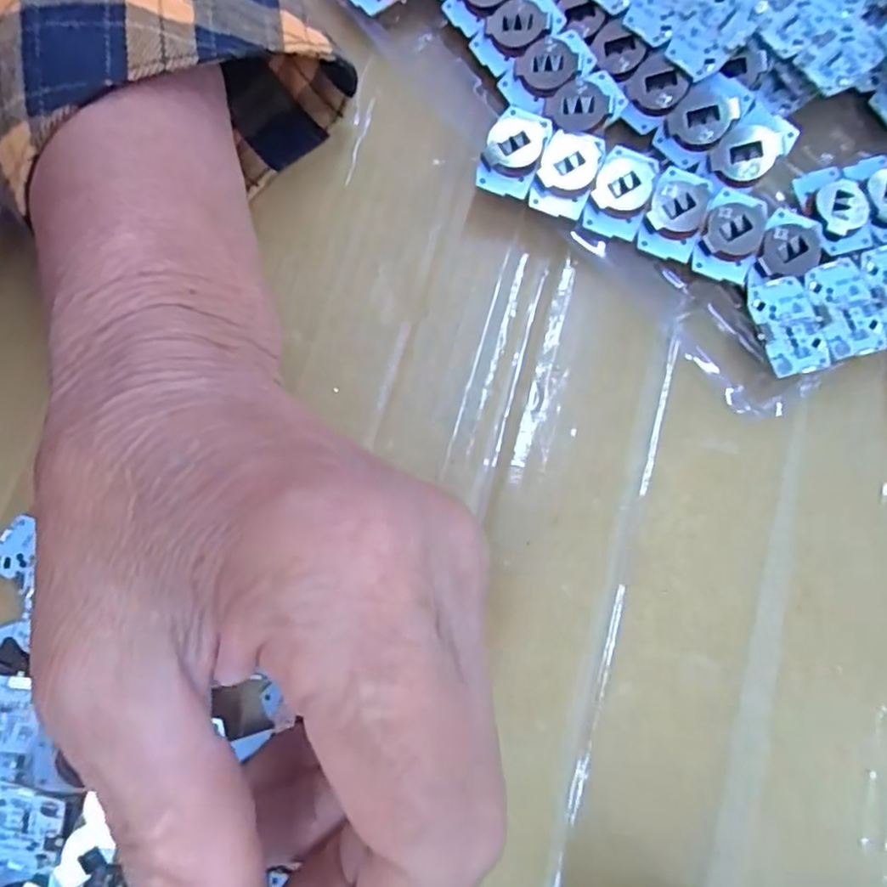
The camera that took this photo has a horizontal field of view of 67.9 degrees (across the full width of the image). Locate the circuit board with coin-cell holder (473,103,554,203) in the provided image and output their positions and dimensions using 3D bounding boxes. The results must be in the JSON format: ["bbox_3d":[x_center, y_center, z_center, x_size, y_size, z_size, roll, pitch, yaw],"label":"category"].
[{"bbox_3d":[0.023,-0.094,0.210,0.018,0.008,0.030,18,77,6],"label":"circuit board with coin-cell holder"}]

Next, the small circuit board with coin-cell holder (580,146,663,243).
[{"bbox_3d":[0.056,-0.080,0.205,0.018,0.004,0.027,22,77,7],"label":"small circuit board with coin-cell holder"}]

